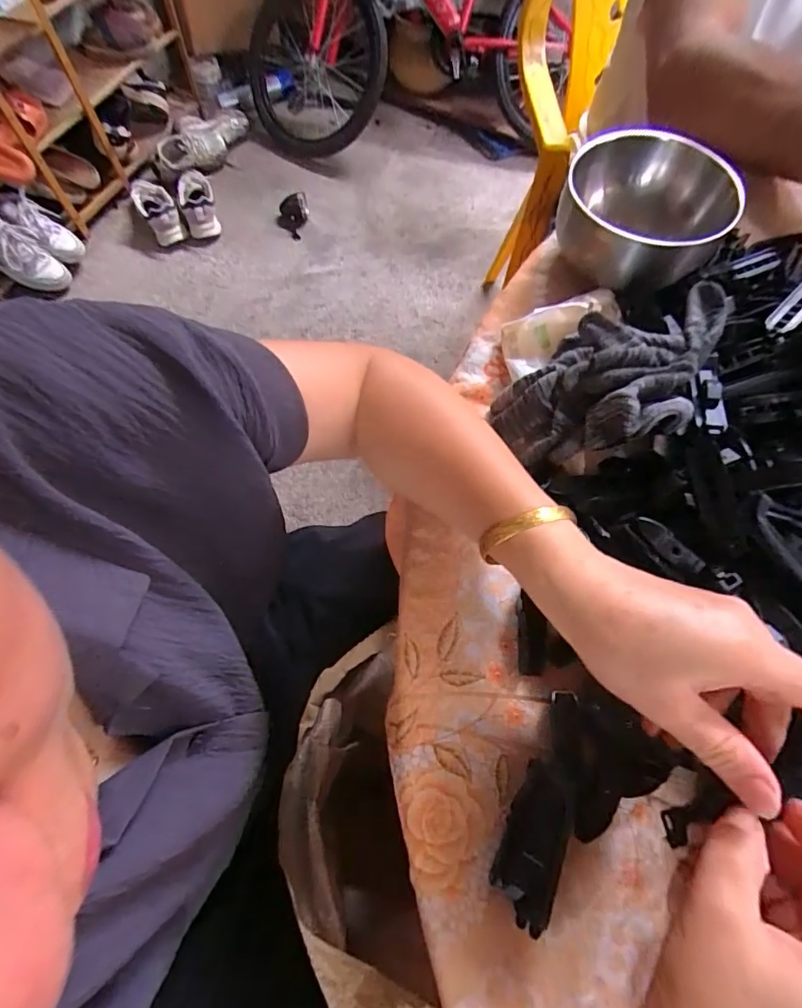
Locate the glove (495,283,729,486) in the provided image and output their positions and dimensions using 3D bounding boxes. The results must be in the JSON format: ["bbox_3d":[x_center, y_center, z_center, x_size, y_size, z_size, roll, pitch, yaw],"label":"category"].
[{"bbox_3d":[0.155,-0.083,0.332,0.180,0.062,0.096,-30,70,-12],"label":"glove"}]

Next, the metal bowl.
[{"bbox_3d":[0.197,-0.233,0.397,0.128,0.074,0.128,0,67,0],"label":"metal bowl"}]

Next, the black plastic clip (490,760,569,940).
[{"bbox_3d":[0.067,0.178,0.251,0.028,0.036,0.075,13,68,6],"label":"black plastic clip"}]

